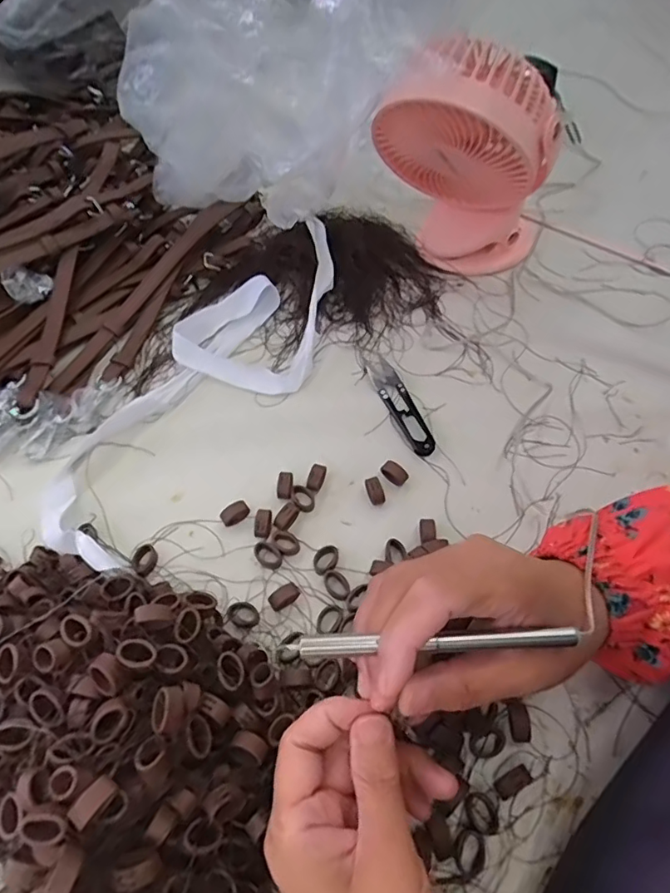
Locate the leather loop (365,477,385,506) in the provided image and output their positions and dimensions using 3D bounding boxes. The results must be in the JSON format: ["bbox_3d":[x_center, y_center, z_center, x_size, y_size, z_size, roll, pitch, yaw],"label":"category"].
[{"bbox_3d":[0.030,0.034,0.406,0.011,0.013,0.020,-12,60,-5],"label":"leather loop"}]

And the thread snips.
[{"bbox_3d":[0.053,-0.039,0.451,0.022,0.006,0.111,-22,62,-11],"label":"thread snips"}]

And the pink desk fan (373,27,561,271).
[{"bbox_3d":[0.115,-0.234,0.457,0.132,0.230,0.097,40,90,22],"label":"pink desk fan"}]

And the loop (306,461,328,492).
[{"bbox_3d":[-0.014,0.023,0.413,0.011,0.011,0.024,14,61,9],"label":"loop"}]

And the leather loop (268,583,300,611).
[{"bbox_3d":[-0.034,0.102,0.363,0.021,0.011,0.011,-29,63,-14],"label":"leather loop"}]

